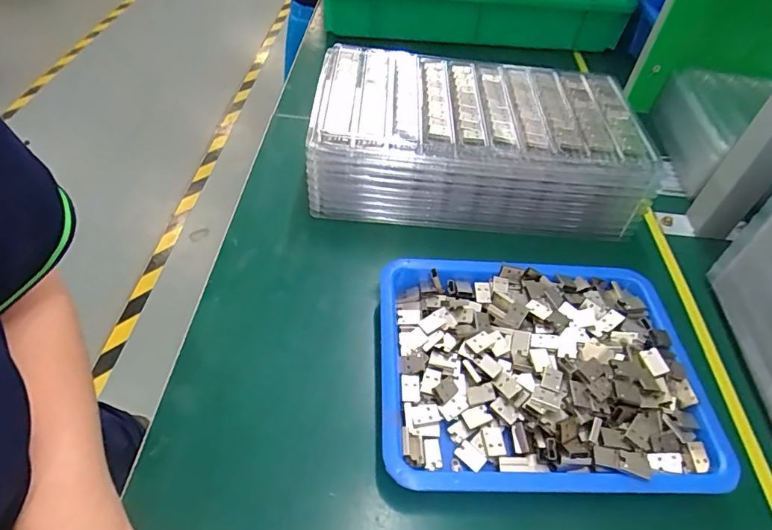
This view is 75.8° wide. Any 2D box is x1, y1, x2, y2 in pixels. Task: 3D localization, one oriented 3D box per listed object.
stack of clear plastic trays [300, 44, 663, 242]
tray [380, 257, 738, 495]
[{"bbox_3d":[0.081,-0.121,0.479,0.294,0.084,0.165,5,48,-1],"label":"stack of clear plastic trays"},{"bbox_3d":[0.104,0.069,0.344,0.211,0.037,0.167,2,48,-3],"label":"tray"}]

